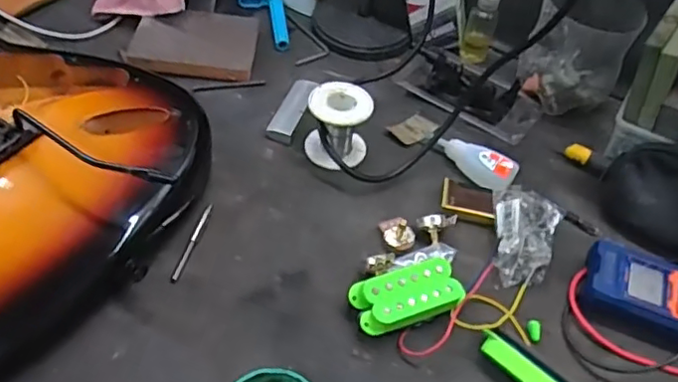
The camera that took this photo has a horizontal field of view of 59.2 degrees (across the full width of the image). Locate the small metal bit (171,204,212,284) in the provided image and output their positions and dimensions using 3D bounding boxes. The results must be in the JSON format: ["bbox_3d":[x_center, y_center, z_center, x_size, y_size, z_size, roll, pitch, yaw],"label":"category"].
[{"bbox_3d":[-0.111,0.038,0.451,0.007,0.006,0.076,13,49,5],"label":"small metal bit"}]

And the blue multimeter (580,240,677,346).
[{"bbox_3d":[0.237,0.083,0.437,0.113,0.026,0.065,20,50,10],"label":"blue multimeter"}]

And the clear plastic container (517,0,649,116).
[{"bbox_3d":[0.233,-0.143,0.579,0.092,0.097,0.082,21,50,11],"label":"clear plastic container"}]

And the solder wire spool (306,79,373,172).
[{"bbox_3d":[0.000,-0.058,0.515,0.054,0.052,0.052,-2,50,-8],"label":"solder wire spool"}]

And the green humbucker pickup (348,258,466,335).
[{"bbox_3d":[0.049,0.076,0.422,0.078,0.024,0.040,-16,53,-19],"label":"green humbucker pickup"}]

